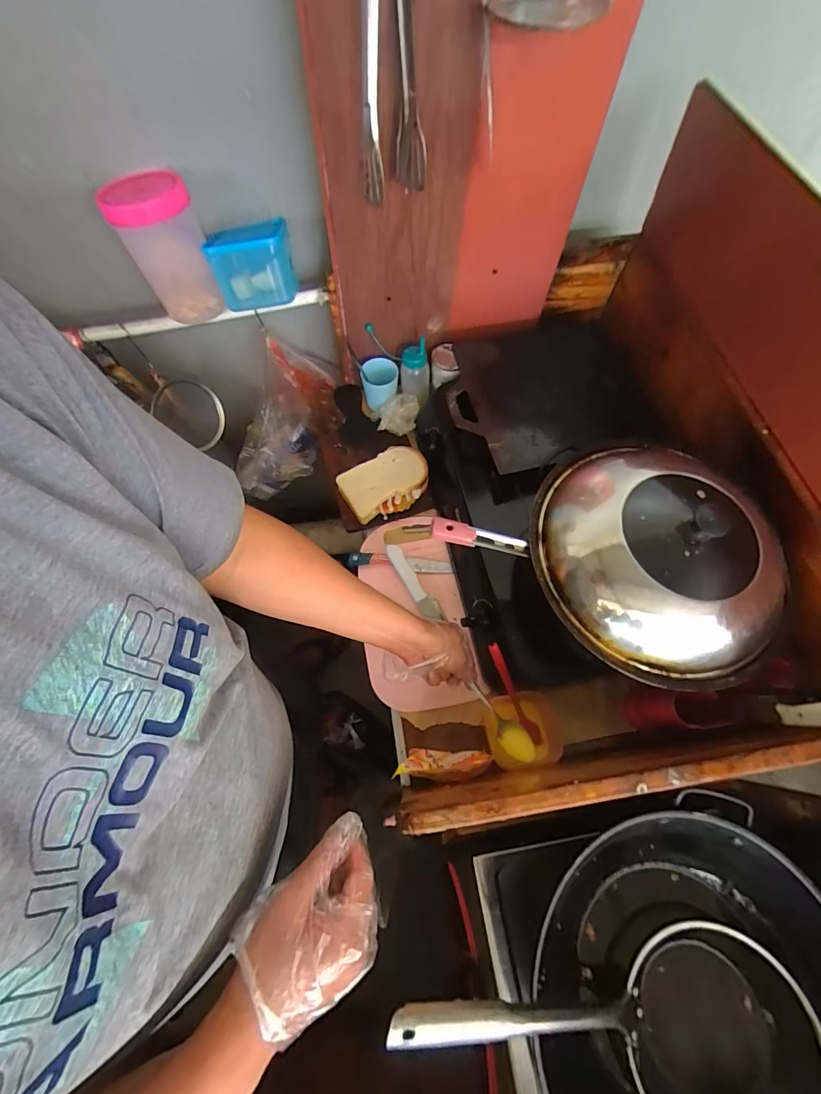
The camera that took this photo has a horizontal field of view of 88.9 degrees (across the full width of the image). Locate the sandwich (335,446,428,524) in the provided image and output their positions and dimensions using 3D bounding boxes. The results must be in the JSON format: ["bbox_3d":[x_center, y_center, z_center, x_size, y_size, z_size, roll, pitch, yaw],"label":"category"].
[{"bbox_3d":[-0.047,-0.118,0.782,0.159,0.048,0.103,-32,69,-13],"label":"sandwich"}]

